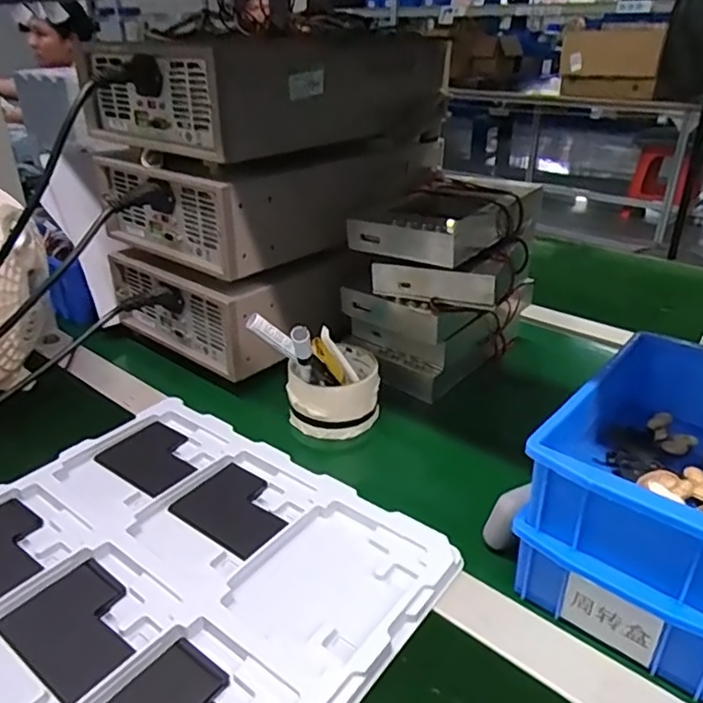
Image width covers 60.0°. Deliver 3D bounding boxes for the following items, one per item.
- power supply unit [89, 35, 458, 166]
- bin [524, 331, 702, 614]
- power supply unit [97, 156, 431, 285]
[{"bbox_3d":[-0.082,-0.268,0.629,0.194,0.093,0.319,23,36,36],"label":"power supply unit"},{"bbox_3d":[0.213,0.061,0.388,0.128,0.060,0.210,22,35,34],"label":"bin"},{"bbox_3d":[-0.092,-0.179,0.665,0.200,0.087,0.302,23,36,36],"label":"power supply unit"}]

